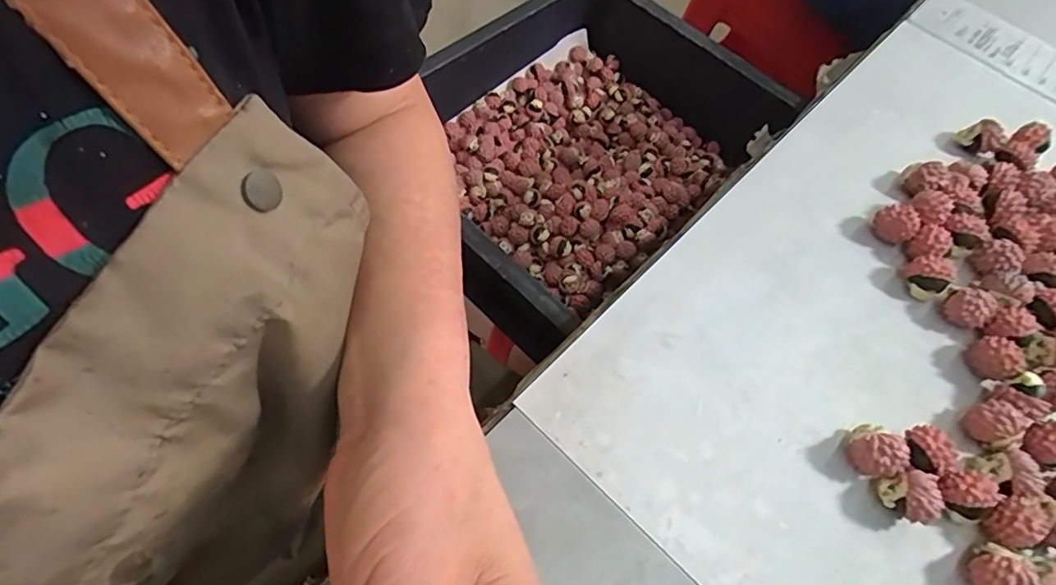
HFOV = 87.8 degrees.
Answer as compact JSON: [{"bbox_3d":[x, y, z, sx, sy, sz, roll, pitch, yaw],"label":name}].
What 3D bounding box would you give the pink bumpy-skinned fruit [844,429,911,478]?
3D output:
[{"bbox_3d":[0.146,0.068,0.229,0.017,0.018,0.017,-13,62,-11],"label":"pink bumpy-skinned fruit"}]

